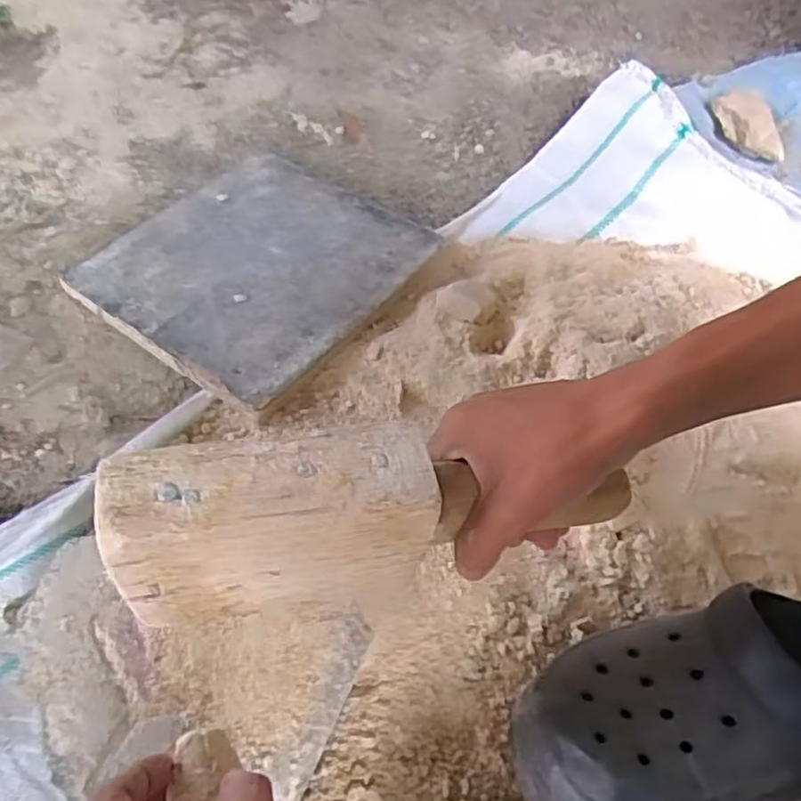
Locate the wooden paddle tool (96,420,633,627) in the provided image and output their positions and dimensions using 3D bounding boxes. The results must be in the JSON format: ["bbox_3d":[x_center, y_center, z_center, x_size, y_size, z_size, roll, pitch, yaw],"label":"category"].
[{"bbox_3d":[-0.005,0.050,0.333,0.246,0.085,0.047,-8,56,-9],"label":"wooden paddle tool"}]

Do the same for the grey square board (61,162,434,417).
[{"bbox_3d":[-0.127,-0.126,0.611,0.242,0.018,0.248,35,60,19],"label":"grey square board"}]

